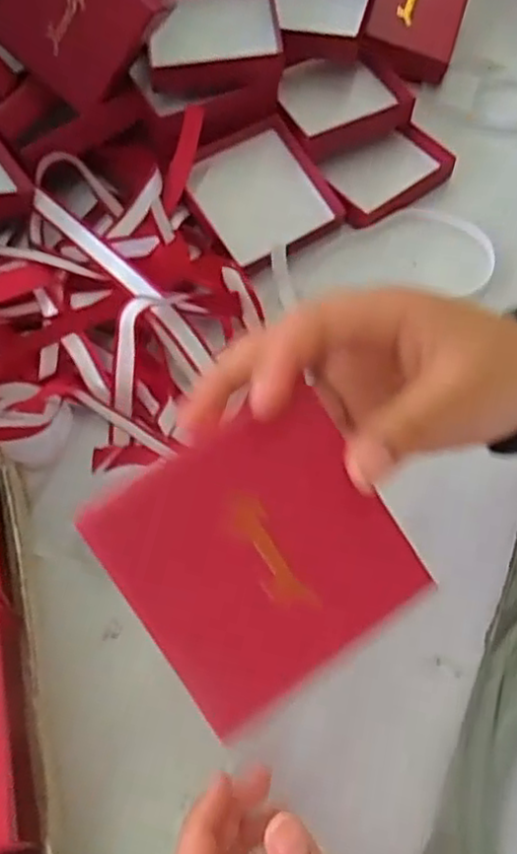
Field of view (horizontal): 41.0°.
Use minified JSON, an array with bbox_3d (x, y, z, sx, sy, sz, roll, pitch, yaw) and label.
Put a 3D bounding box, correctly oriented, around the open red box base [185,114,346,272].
[{"bbox_3d":[0.000,-0.164,0.482,0.088,0.023,0.098,-29,67,-13],"label":"open red box base"}]

